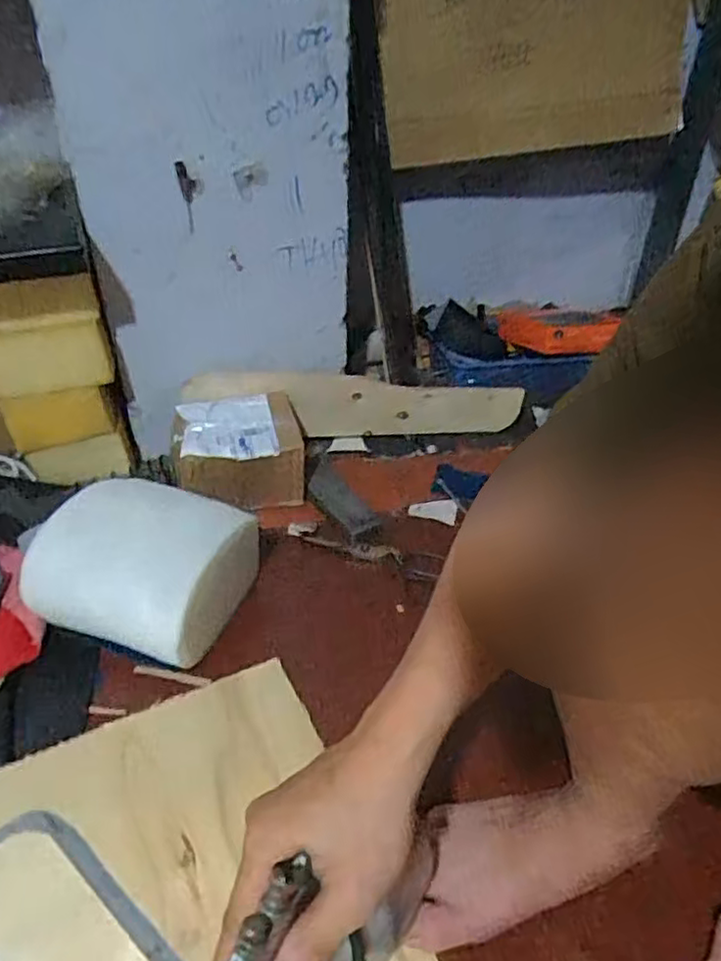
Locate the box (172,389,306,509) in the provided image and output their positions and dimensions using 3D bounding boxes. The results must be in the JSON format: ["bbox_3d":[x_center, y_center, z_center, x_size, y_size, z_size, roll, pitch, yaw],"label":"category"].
[{"bbox_3d":[-0.167,-0.042,0.916,0.168,0.088,0.145,-9,41,-12],"label":"box"}]

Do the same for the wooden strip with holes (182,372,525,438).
[{"bbox_3d":[0.002,-0.110,1.003,0.506,0.094,0.020,1,30,-15],"label":"wooden strip with holes"}]

